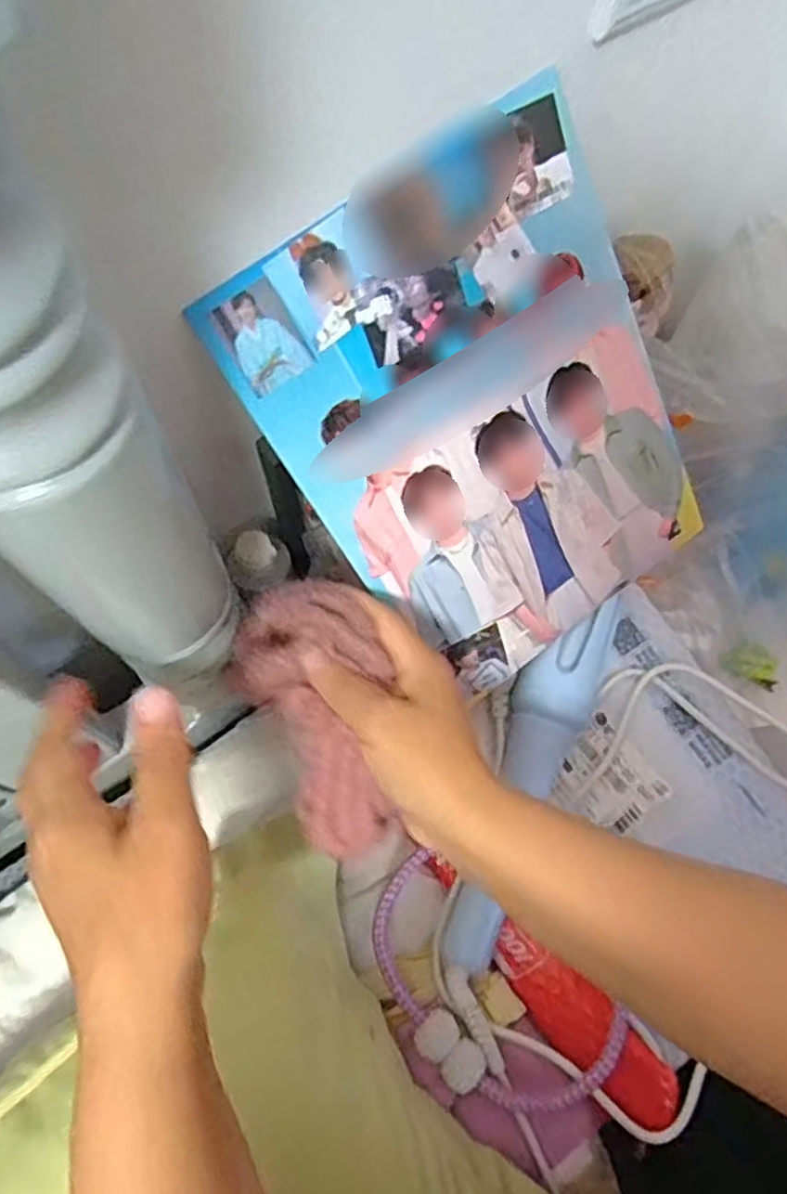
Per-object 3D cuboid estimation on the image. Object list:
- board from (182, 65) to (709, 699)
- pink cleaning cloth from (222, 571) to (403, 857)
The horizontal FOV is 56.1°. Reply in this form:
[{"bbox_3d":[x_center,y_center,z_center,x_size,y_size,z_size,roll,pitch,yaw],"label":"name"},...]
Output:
[{"bbox_3d":[0.057,-0.087,0.405,0.204,0.276,0.008,-37,31,-5],"label":"board"},{"bbox_3d":[-0.037,0.062,0.387,0.074,0.035,0.143,-15,84,-8],"label":"pink cleaning cloth"}]

